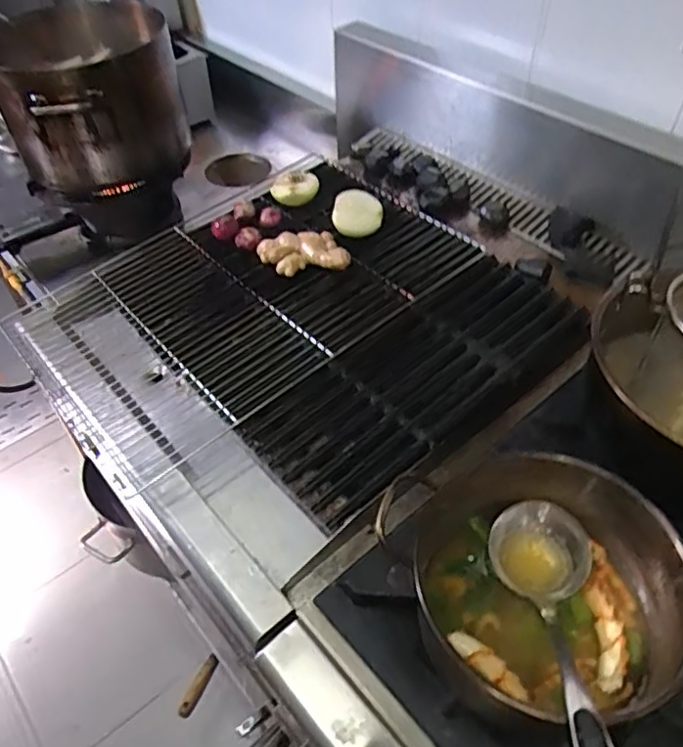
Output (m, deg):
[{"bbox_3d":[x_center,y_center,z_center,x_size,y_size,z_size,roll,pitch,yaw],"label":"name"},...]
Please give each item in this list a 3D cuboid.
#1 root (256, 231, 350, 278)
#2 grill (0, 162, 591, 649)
[{"bbox_3d":[-0.056,-0.174,0.886,0.128,0.039,0.070,-5,48,-2],"label":"root"},{"bbox_3d":[-0.075,-0.059,0.862,0.602,0.093,0.606,-34,55,-25],"label":"grill"}]

